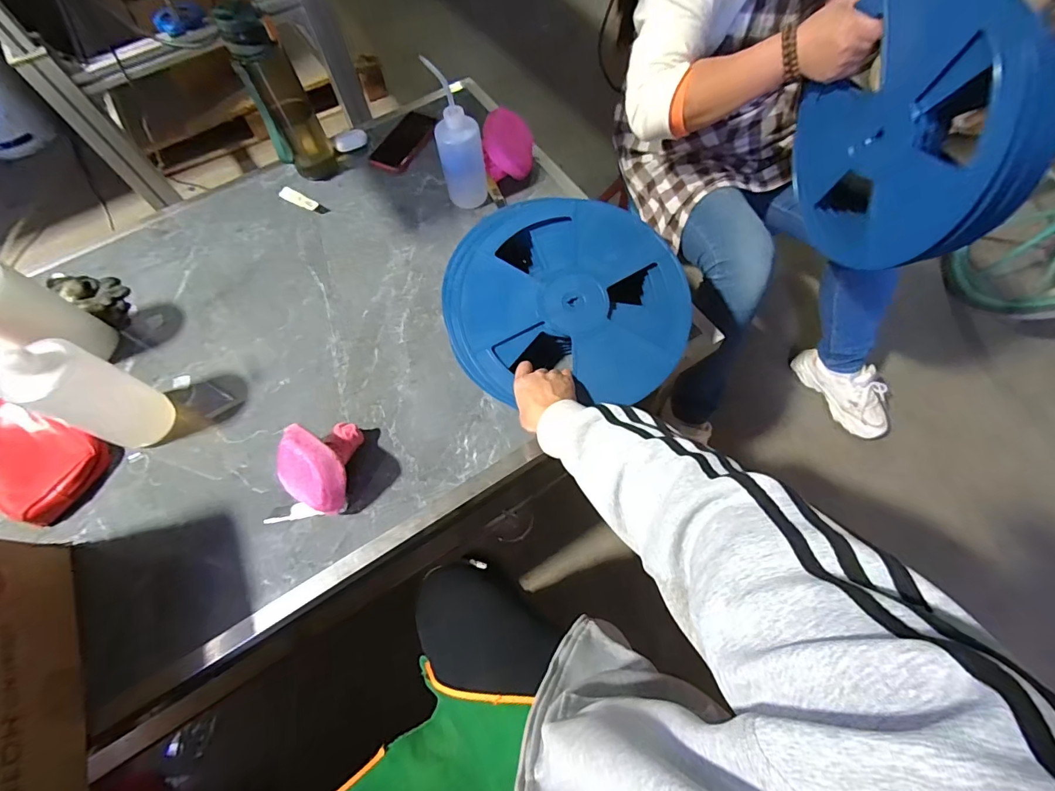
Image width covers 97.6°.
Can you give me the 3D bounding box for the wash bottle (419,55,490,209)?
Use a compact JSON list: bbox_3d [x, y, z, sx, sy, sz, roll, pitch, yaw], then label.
[{"bbox_3d":[-0.111,-0.410,0.759,0.076,0.211,0.063,-8,65,-2],"label":"wash bottle"}]

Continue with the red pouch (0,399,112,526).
[{"bbox_3d":[-0.680,0.089,0.632,0.173,0.053,0.131,20,67,10],"label":"red pouch"}]

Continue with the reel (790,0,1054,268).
[{"bbox_3d":[0.483,-0.322,0.579,0.091,0.304,0.299,-10,65,-3],"label":"reel"}]

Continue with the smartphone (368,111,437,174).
[{"bbox_3d":[-0.242,-0.498,0.906,0.074,0.007,0.140,31,80,10],"label":"smartphone"}]

